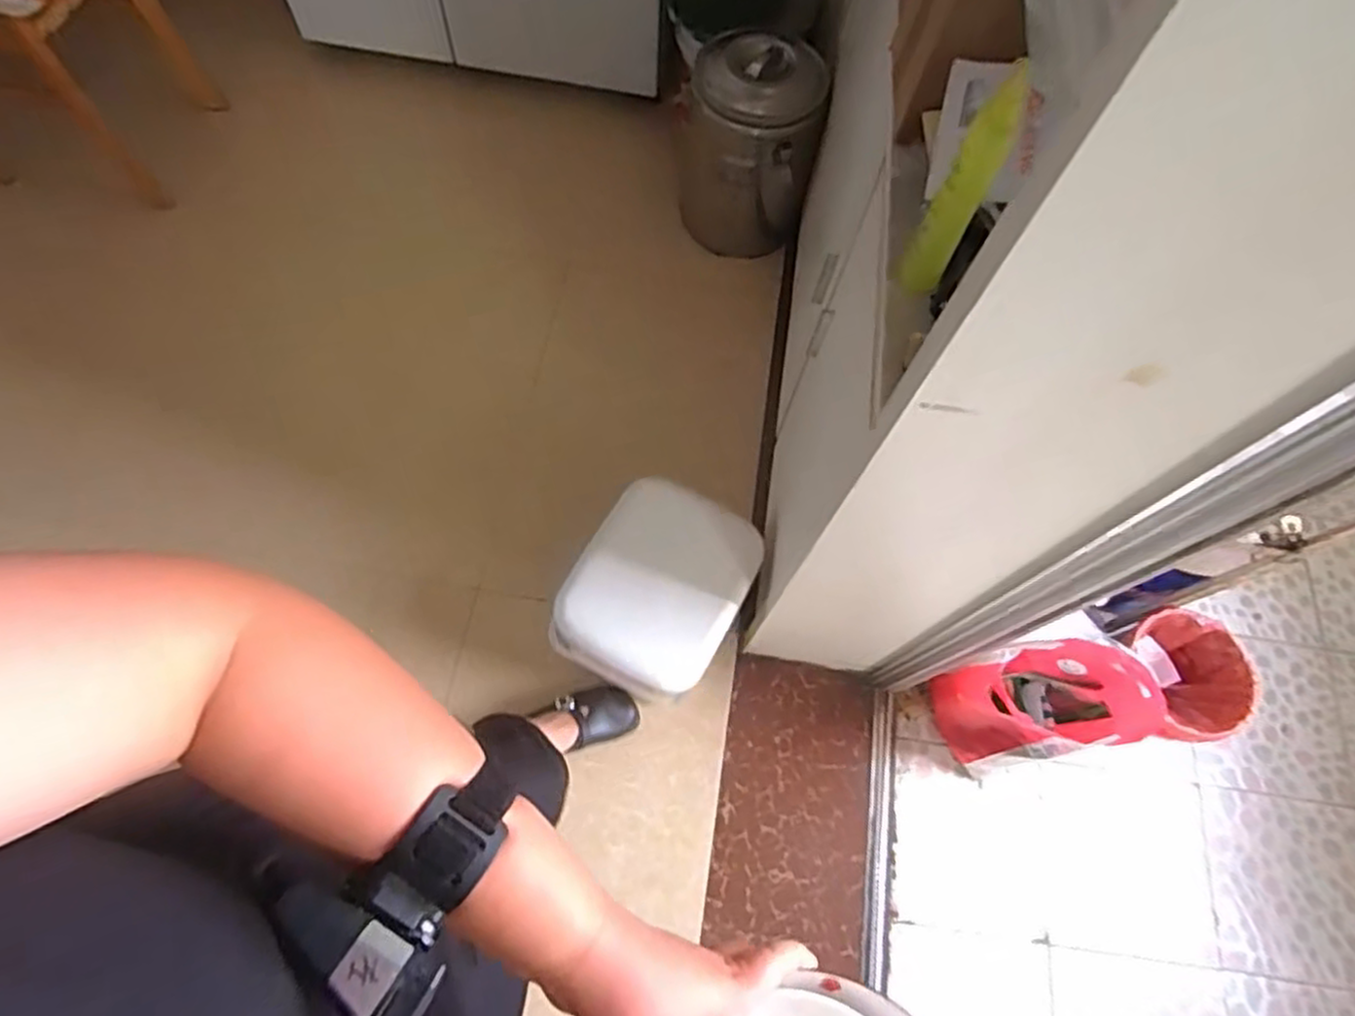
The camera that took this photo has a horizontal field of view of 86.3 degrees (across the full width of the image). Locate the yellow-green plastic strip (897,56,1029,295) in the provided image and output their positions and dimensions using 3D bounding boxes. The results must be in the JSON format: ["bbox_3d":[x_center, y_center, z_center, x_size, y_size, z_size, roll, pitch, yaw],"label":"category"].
[{"bbox_3d":[0.229,-0.256,0.594,0.020,0.204,0.055,-17,65,-11],"label":"yellow-green plastic strip"}]

